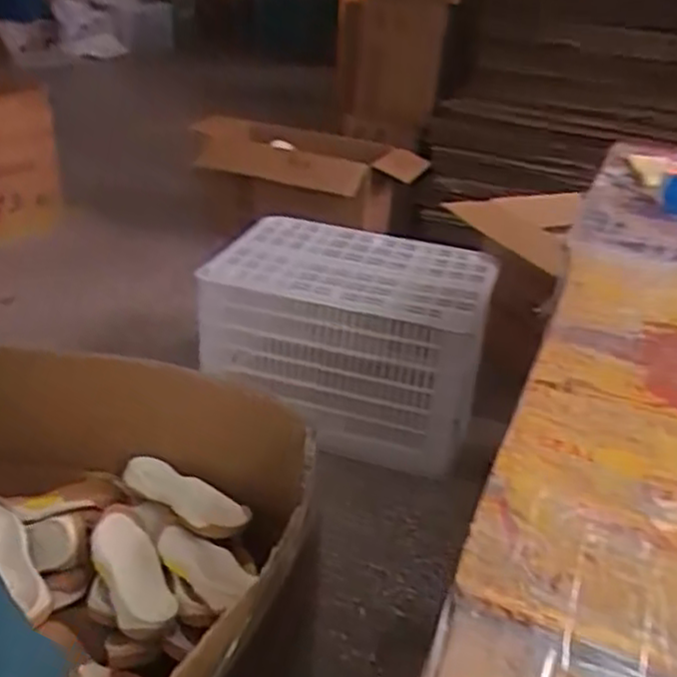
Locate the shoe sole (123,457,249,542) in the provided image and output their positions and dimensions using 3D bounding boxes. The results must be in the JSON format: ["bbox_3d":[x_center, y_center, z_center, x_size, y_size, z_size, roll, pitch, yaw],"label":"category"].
[{"bbox_3d":[-0.234,0.240,1.114,0.225,0.027,0.073,22,34,30],"label":"shoe sole"}]

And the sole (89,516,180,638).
[{"bbox_3d":[-0.289,0.320,1.000,0.074,0.027,0.207,-15,34,-29],"label":"sole"}]

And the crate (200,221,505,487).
[{"bbox_3d":[0.028,0.014,1.878,0.679,0.428,0.411,12,30,16],"label":"crate"}]

